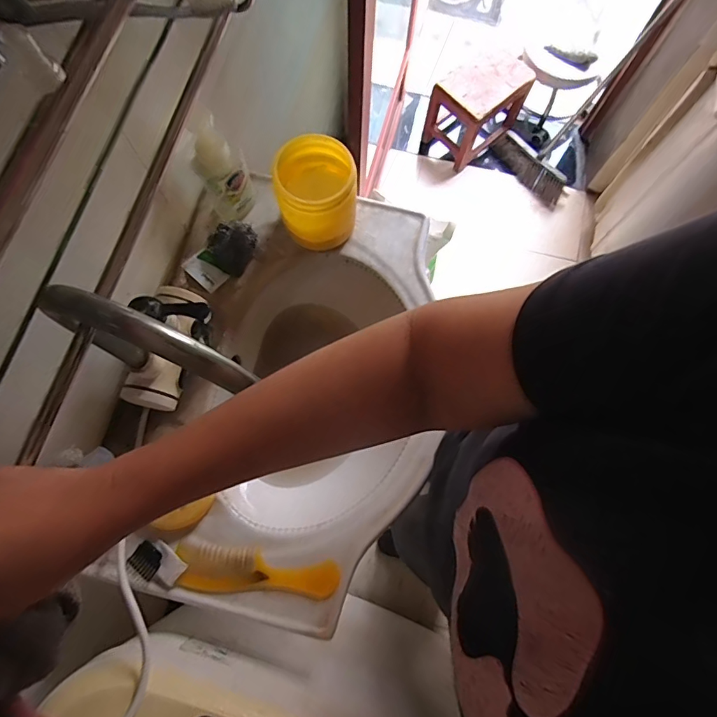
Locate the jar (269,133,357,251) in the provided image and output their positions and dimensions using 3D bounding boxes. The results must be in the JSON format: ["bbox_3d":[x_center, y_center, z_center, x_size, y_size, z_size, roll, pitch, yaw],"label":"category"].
[{"bbox_3d":[-0.059,-0.228,0.631,0.103,0.116,0.113,-3,74,-3],"label":"jar"}]

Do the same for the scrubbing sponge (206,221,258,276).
[{"bbox_3d":[-0.180,-0.167,0.654,0.073,0.049,0.068,-34,78,-11],"label":"scrubbing sponge"}]

